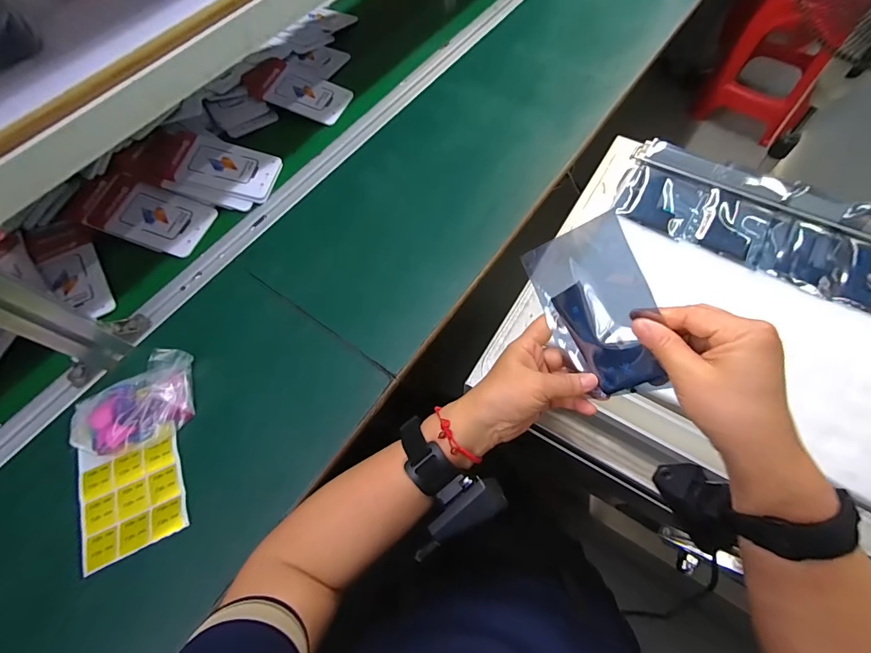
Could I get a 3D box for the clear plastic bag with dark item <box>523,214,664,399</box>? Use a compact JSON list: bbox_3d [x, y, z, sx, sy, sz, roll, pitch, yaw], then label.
[{"bbox_3d":[0.137,-0.013,0.339,0.005,0.090,0.143,-11,81,-49],"label":"clear plastic bag with dark item"}]

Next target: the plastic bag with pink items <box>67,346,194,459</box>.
[{"bbox_3d":[-0.337,0.093,0.440,0.130,0.032,0.084,-28,67,-11],"label":"plastic bag with pink items"}]

